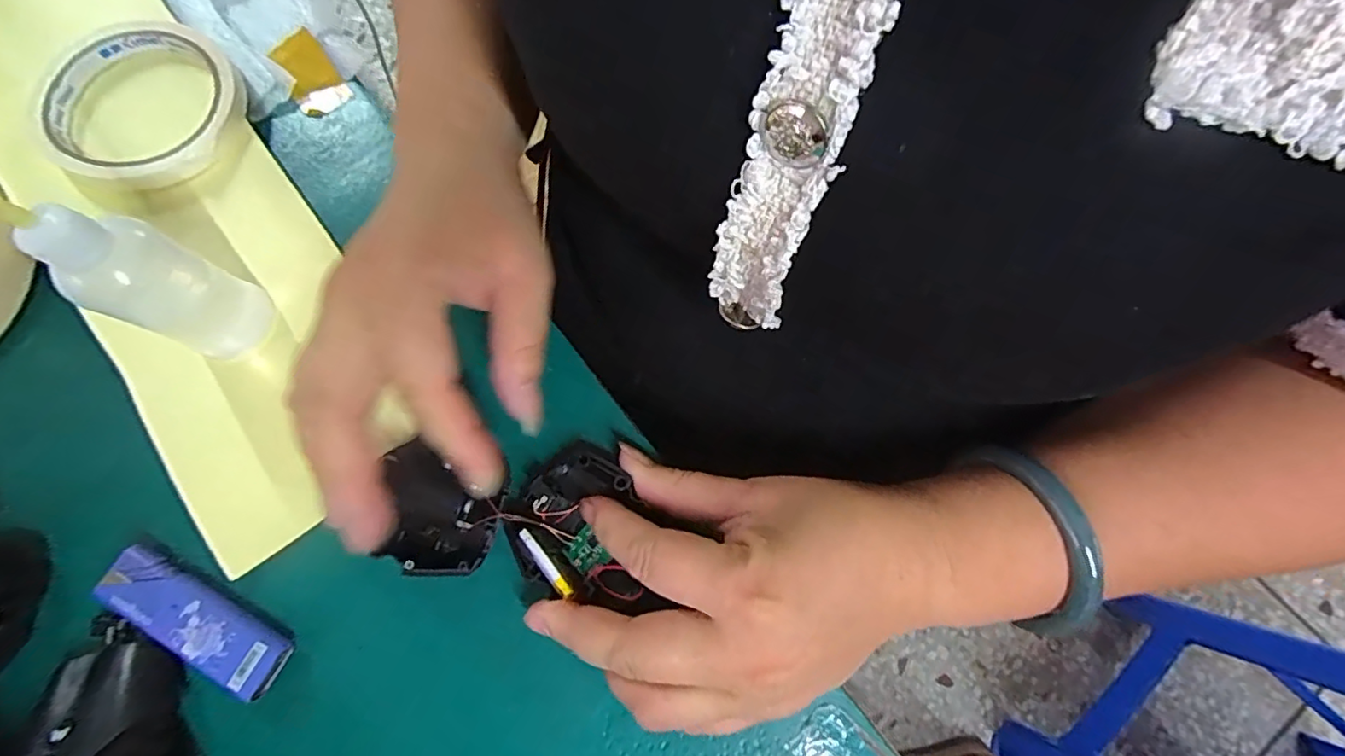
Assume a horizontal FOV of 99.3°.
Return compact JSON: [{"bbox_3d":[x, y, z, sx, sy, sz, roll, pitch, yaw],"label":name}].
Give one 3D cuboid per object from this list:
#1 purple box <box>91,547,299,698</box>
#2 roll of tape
[{"bbox_3d":[-0.189,0.095,0.225,0.078,0.008,0.024,27,77,9],"label":"purple box"},{"bbox_3d":[-0.263,-0.131,0.286,0.097,0.023,0.094,0,74,1],"label":"roll of tape"}]

